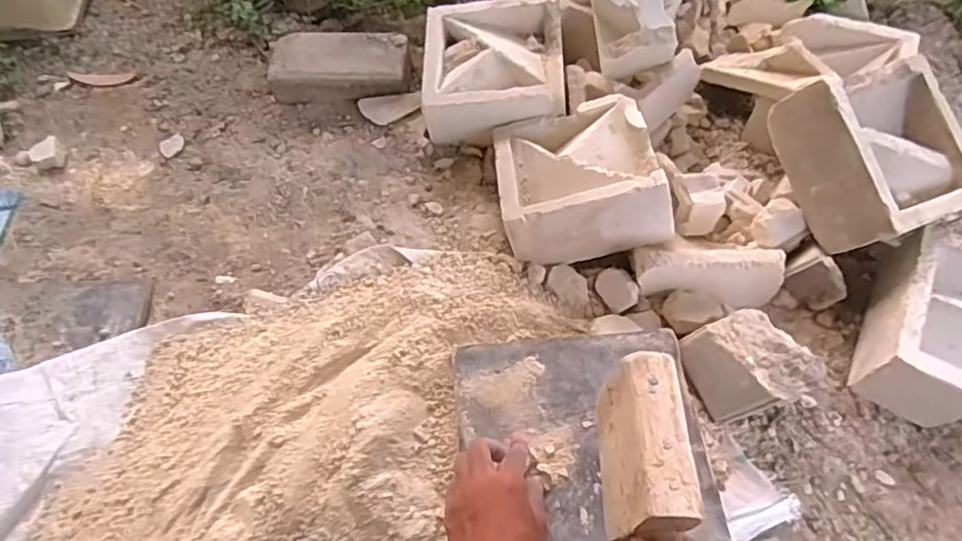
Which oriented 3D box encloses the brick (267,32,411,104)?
[{"bbox_3d":[-0.219,-0.319,0.983,0.220,0.063,0.105,0,60,0],"label":"brick"}]

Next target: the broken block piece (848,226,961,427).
[{"bbox_3d":[0.520,0.059,0.729,0.105,0.096,0.195,24,63,14],"label":"broken block piece"}]

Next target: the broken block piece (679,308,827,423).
[{"bbox_3d":[0.295,0.107,0.703,0.101,0.086,0.118,-24,62,-13],"label":"broken block piece"}]

